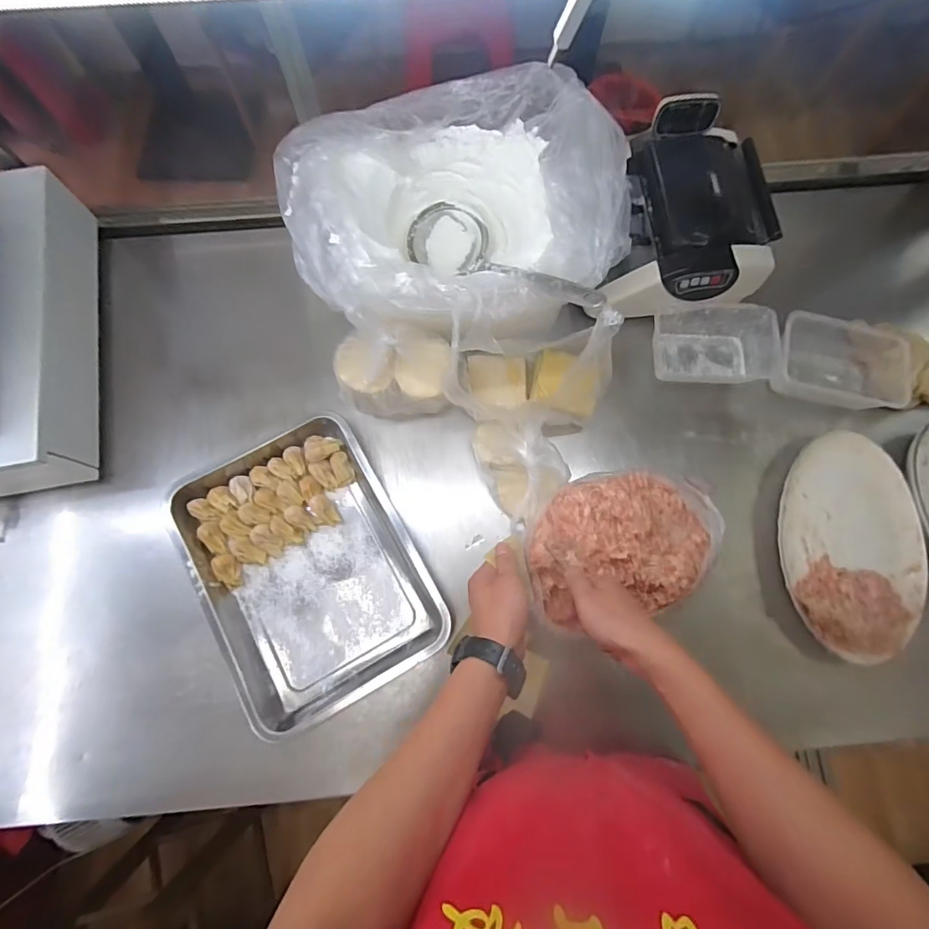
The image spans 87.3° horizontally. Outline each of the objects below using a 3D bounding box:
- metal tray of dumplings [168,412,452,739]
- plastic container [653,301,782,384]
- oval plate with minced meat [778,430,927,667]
[{"bbox_3d":[-0.198,0.123,0.619,0.256,0.042,0.347,-28,78,-7],"label":"metal tray of dumplings"},{"bbox_3d":[0.351,-0.171,0.688,0.166,0.061,0.098,1,76,0],"label":"plastic container"},{"bbox_3d":[0.504,0.098,0.624,0.176,0.042,0.289,10,76,2],"label":"oval plate with minced meat"}]

